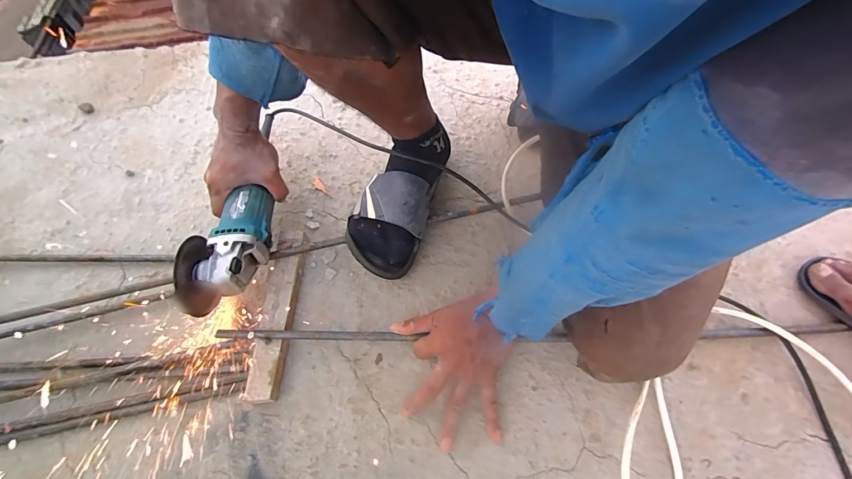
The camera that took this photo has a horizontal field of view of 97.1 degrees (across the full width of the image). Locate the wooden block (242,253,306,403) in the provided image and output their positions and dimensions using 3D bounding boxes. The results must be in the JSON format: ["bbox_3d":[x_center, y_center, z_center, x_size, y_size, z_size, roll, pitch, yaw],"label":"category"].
[{"bbox_3d":[-0.207,0.116,0.522,0.041,0.031,0.200,1,60,3],"label":"wooden block"}]

